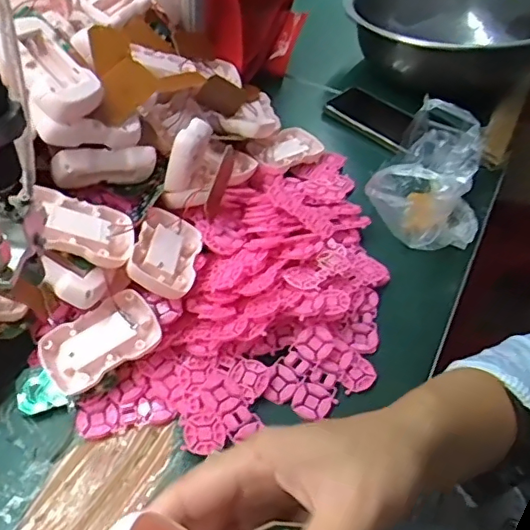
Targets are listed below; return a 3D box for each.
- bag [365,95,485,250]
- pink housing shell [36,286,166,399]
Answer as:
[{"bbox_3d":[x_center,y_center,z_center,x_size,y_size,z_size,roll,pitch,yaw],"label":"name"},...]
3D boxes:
[{"bbox_3d":[0.179,-0.093,0.577,0.112,0.074,0.152,24,50,15],"label":"bag"},{"bbox_3d":[-0.126,0.059,0.432,0.087,0.016,0.053,-32,75,-13],"label":"pink housing shell"}]

